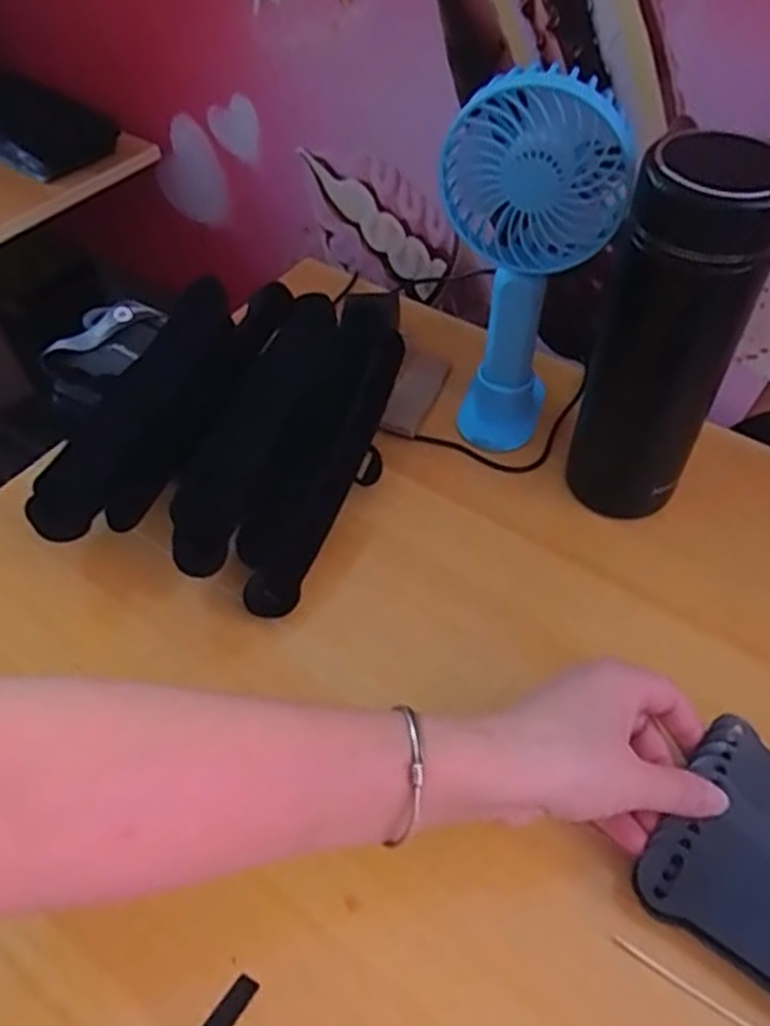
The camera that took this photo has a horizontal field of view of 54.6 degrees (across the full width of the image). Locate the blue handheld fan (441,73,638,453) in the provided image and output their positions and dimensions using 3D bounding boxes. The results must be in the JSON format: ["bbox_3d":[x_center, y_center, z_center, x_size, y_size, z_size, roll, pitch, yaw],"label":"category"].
[{"bbox_3d":[0.077,-0.134,0.442,0.104,0.205,0.063,11,52,10],"label":"blue handheld fan"}]

